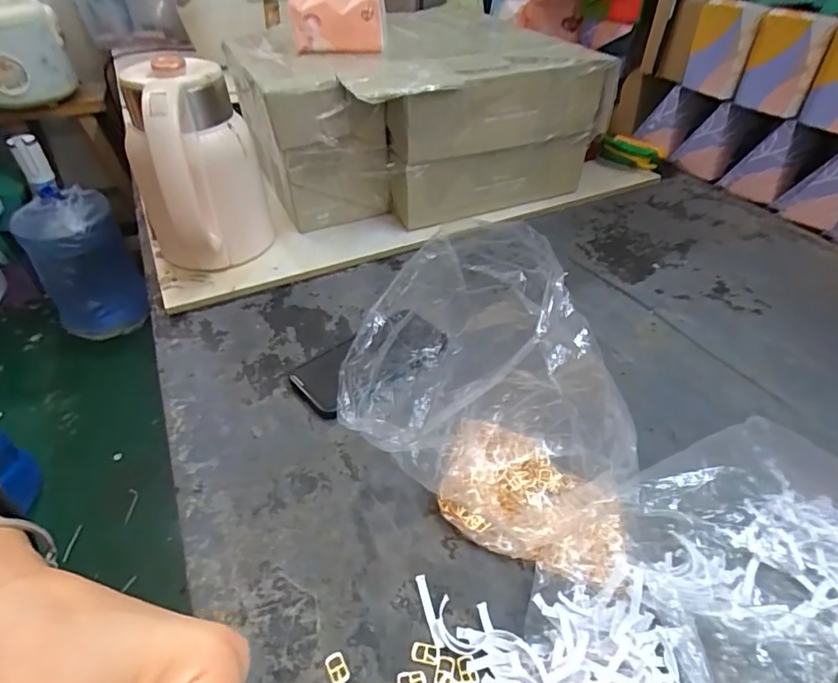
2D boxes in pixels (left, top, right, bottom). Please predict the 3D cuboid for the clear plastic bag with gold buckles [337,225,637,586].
[{"bbox_3d":[0.056,0.050,0.347,0.195,0.220,0.112,5,41,8],"label":"clear plastic bag with gold buckles"}]

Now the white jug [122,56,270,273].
[{"bbox_3d":[-0.260,-0.189,0.611,0.137,0.240,0.146,-26,47,-25],"label":"white jug"}]

